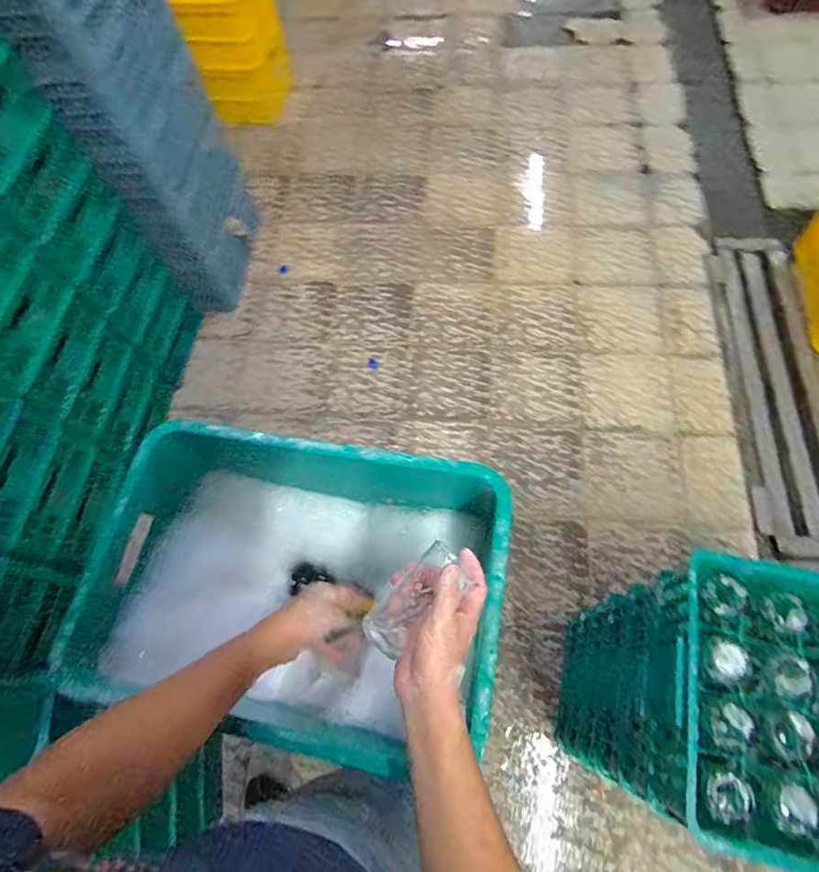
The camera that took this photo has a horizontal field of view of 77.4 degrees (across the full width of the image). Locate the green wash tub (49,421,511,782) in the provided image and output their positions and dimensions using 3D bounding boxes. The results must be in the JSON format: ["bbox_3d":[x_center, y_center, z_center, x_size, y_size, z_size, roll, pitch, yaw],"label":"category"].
[{"bbox_3d":[-0.142,0.182,0.733,0.525,0.218,0.390,8,66,8],"label":"green wash tub"}]

